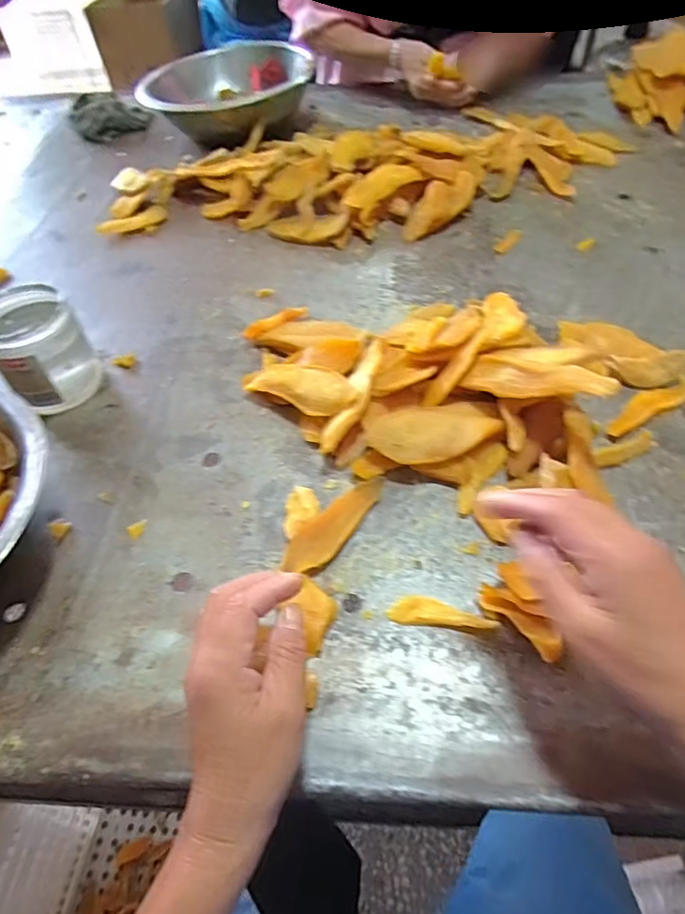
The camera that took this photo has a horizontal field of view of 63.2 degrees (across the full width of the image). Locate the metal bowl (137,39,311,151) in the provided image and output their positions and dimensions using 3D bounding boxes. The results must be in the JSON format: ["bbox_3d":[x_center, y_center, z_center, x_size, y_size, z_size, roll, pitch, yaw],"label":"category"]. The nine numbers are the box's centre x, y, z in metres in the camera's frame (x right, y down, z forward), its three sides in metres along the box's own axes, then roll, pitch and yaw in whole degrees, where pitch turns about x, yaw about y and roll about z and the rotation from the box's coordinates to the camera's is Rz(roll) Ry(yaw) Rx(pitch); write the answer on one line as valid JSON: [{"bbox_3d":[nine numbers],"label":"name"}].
[{"bbox_3d":[-0.181,-0.623,0.954,0.233,0.103,0.244,-2,49,2],"label":"metal bowl"}]

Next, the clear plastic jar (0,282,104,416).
[{"bbox_3d":[-0.282,-0.100,0.522,0.084,0.089,0.086,-2,49,2],"label":"clear plastic jar"}]

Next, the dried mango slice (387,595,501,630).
[{"bbox_3d":[0.068,0.105,0.379,0.071,0.010,0.021,4,49,8],"label":"dried mango slice"}]

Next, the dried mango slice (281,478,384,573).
[{"bbox_3d":[-0.004,0.051,0.428,0.030,0.013,0.108,28,56,25],"label":"dried mango slice"}]

